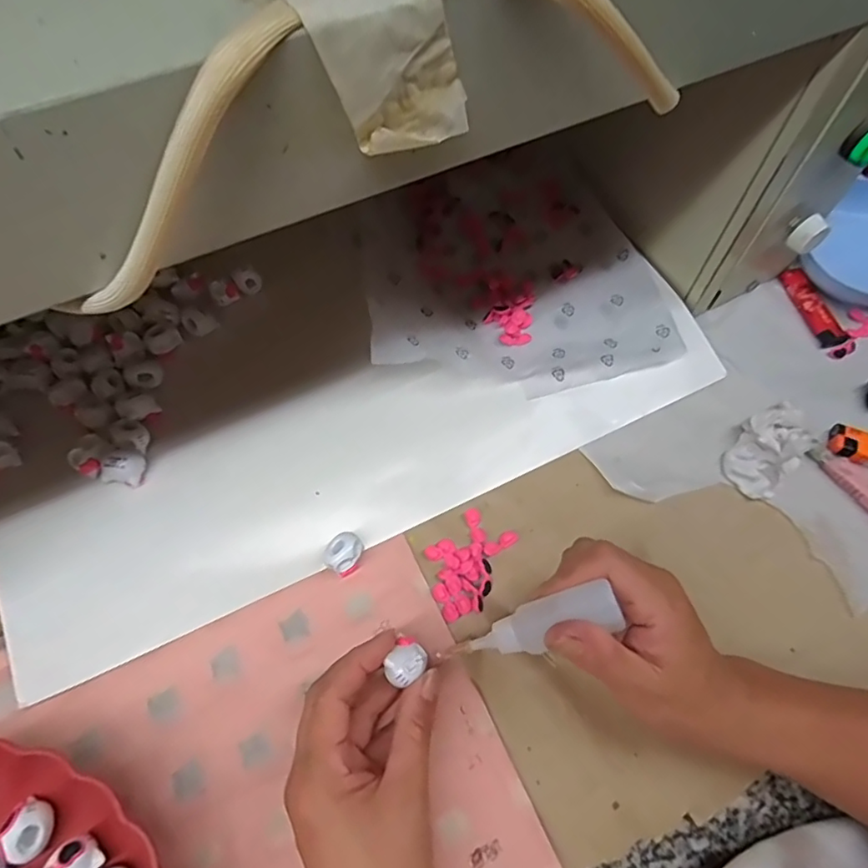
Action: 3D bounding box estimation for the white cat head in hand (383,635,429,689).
[{"bbox_3d":[-0.015,0.122,0.300,0.022,0.010,0.020,-36,68,-17],"label":"white cat head in hand"}]

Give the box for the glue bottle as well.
[{"bbox_3d":[0.049,0.098,0.280,0.090,0.025,0.022,-26,62,18],"label":"glue bottle"}]

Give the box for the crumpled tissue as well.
[{"bbox_3d":[0.232,0.010,0.387,0.062,0.026,0.041,-41,69,-18],"label":"crumpled tissue"}]

